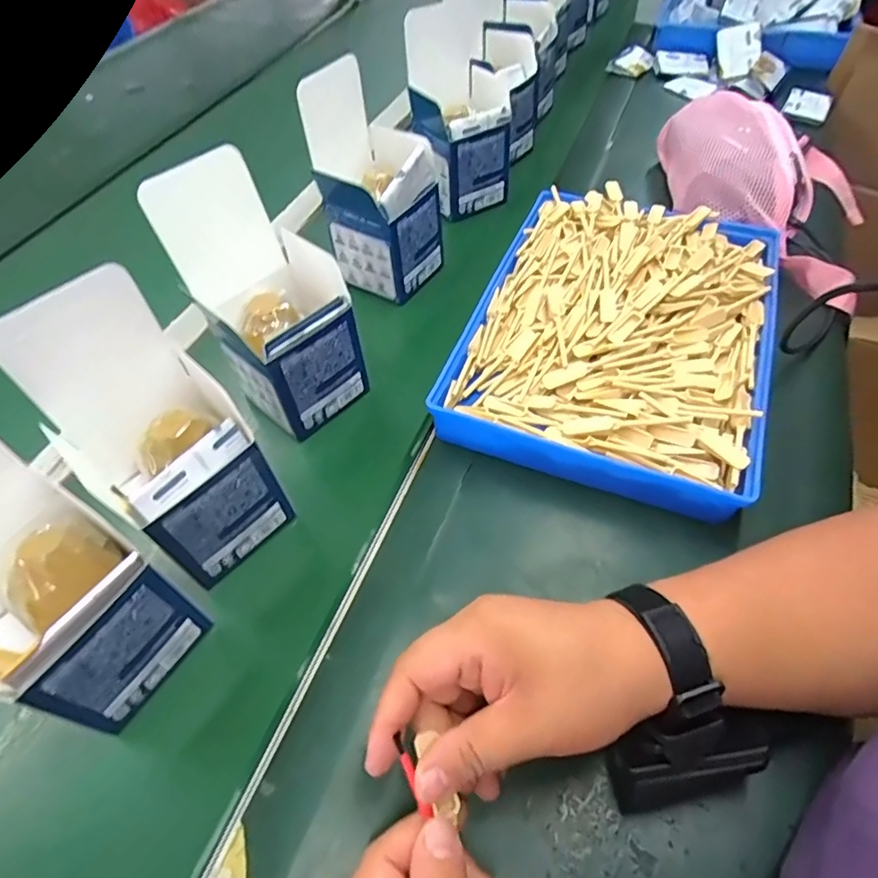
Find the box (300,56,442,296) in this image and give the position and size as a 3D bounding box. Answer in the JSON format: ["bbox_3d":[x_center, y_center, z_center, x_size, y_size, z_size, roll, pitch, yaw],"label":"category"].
[{"bbox_3d":[-0.055,-0.231,0.506,0.085,0.175,0.088,28,62,22],"label":"box"}]

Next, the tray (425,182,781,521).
[{"bbox_3d":[0.153,-0.098,0.473,0.232,0.048,0.309,17,58,16],"label":"tray"}]

